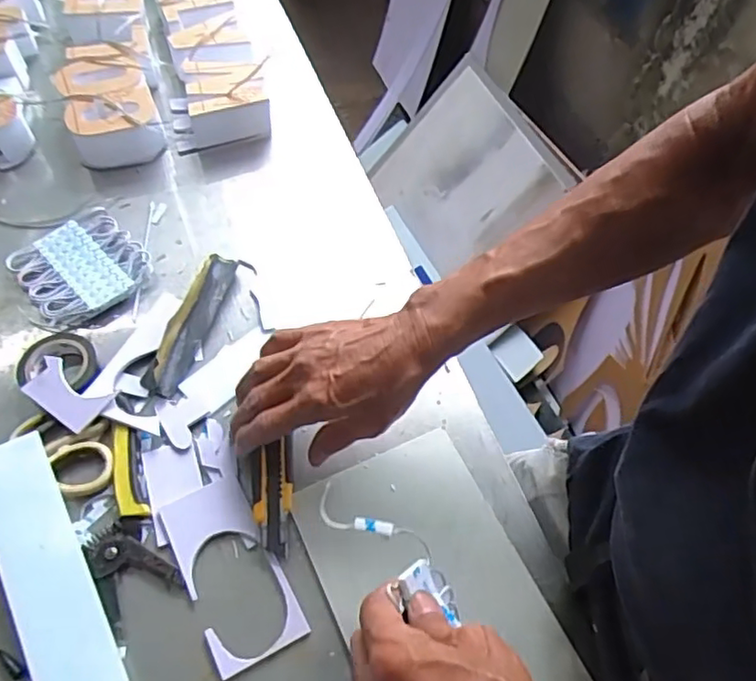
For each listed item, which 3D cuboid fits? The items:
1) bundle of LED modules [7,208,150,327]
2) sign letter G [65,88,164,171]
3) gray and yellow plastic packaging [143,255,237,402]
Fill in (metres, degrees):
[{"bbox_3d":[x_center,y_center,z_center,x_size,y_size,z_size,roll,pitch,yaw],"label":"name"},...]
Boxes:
[{"bbox_3d":[-0.267,-0.066,0.561,0.099,0.013,0.101,-34,66,-21],"label":"bundle of LED modules"},{"bbox_3d":[-0.264,-0.214,0.629,0.085,0.046,0.058,-18,62,-13],"label":"sign letter G"},{"bbox_3d":[-0.159,-0.017,0.528,0.030,0.024,0.135,16,59,7],"label":"gray and yellow plastic packaging"}]

